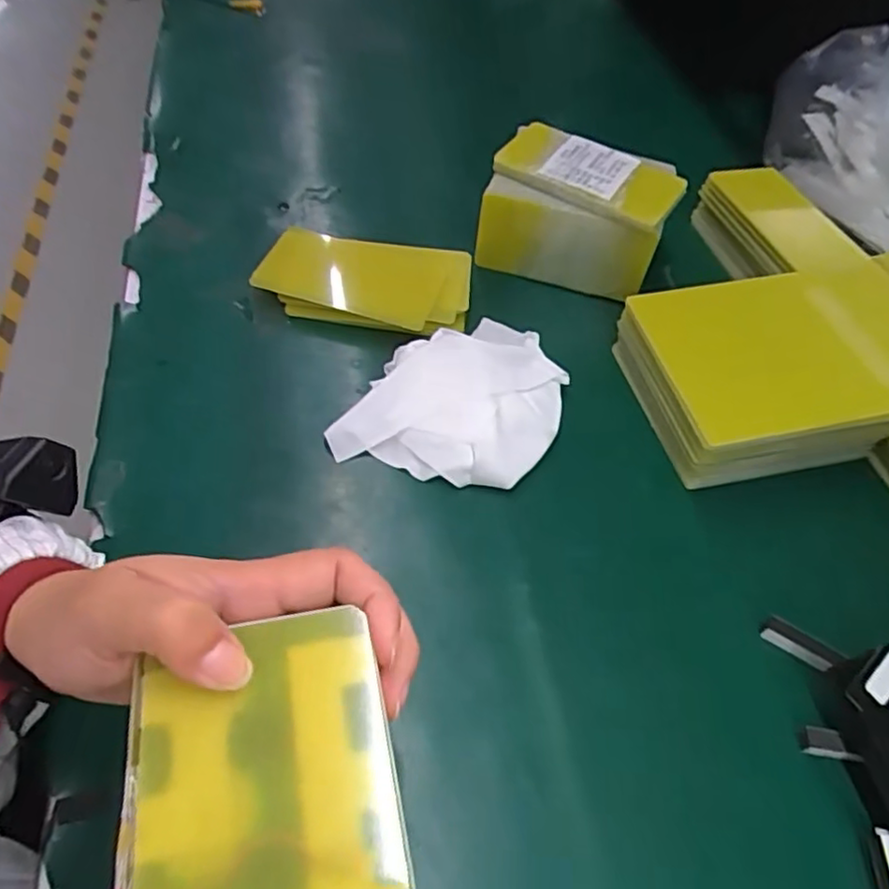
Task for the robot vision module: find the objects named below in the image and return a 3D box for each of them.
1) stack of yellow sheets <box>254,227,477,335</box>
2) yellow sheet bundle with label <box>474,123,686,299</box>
[{"bbox_3d":[-0.061,-0.128,0.506,0.158,0.024,0.085,6,54,1],"label":"stack of yellow sheets"},{"bbox_3d":[0.105,-0.186,0.523,0.137,0.085,0.075,18,55,9],"label":"yellow sheet bundle with label"}]

